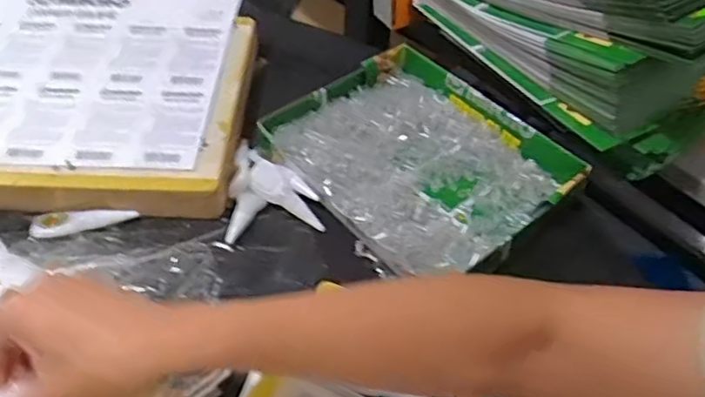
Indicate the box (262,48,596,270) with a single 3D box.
[{"bbox_3d":[0.062,-0.042,0.611,0.207,0.040,0.251,-33,58,-28],"label":"box"}]

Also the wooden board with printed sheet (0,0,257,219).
[{"bbox_3d":[-0.316,-0.127,0.655,0.409,0.031,0.333,2,48,-1],"label":"wooden board with printed sheet"}]

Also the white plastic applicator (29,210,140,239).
[{"bbox_3d":[-0.238,0.018,0.554,0.088,0.011,0.020,-12,50,-13],"label":"white plastic applicator"}]

